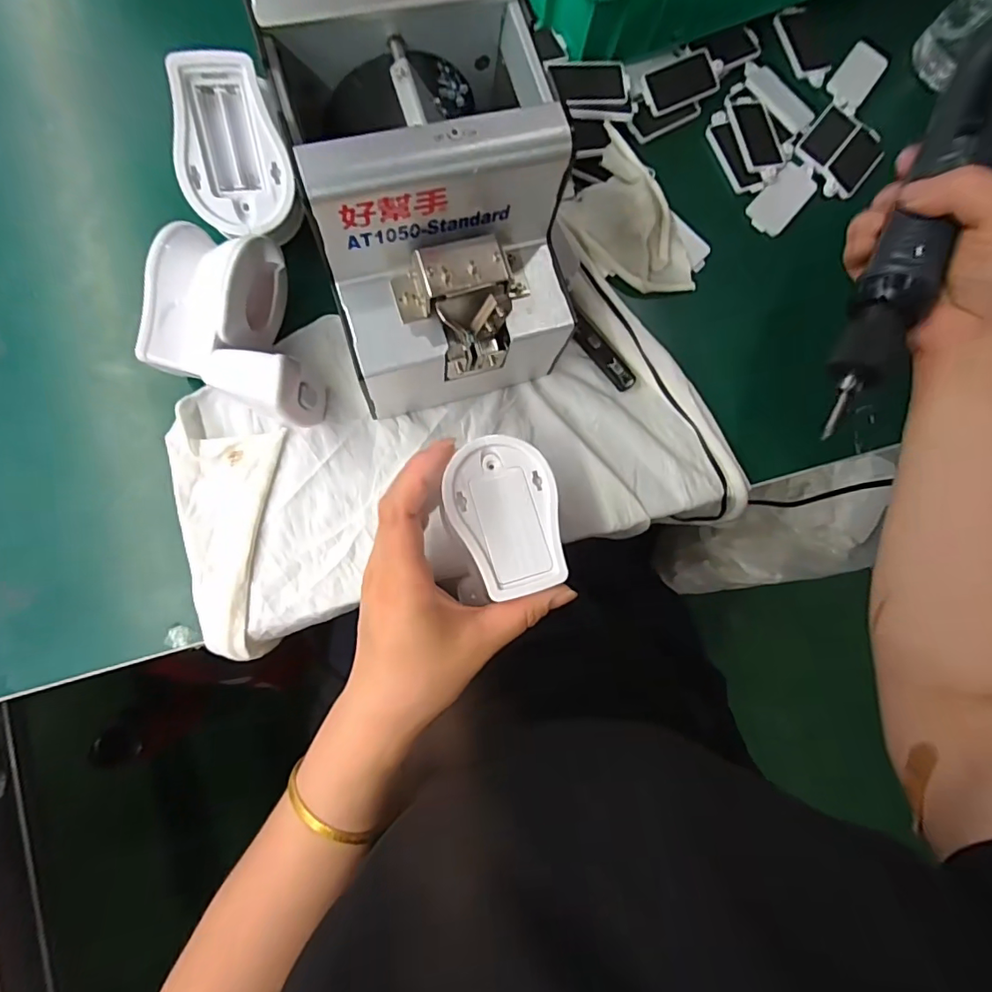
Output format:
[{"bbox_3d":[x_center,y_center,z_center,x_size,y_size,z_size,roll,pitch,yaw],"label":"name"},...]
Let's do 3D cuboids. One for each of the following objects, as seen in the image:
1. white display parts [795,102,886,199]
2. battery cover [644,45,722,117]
[{"bbox_3d":[0.282,-0.283,0.424,0.059,0.005,0.071,40,80,0],"label":"white display parts"},{"bbox_3d":[0.146,-0.325,0.408,0.066,0.007,0.032,-28,102,-9],"label":"battery cover"}]

